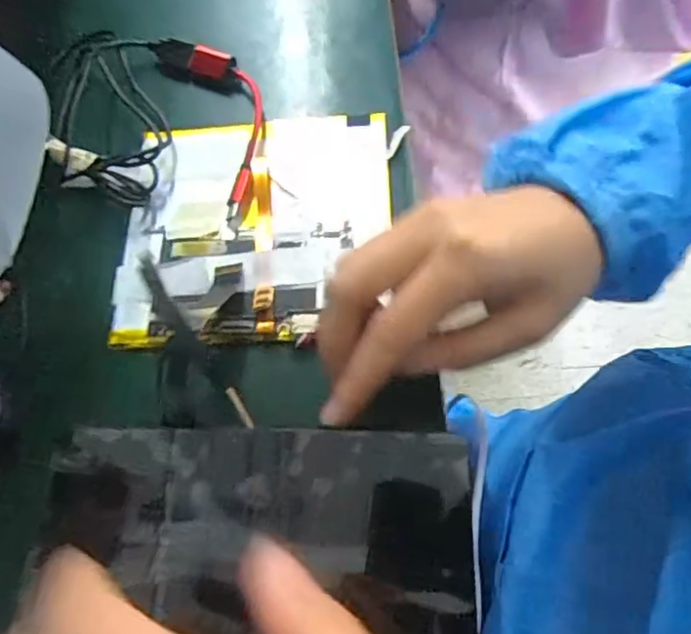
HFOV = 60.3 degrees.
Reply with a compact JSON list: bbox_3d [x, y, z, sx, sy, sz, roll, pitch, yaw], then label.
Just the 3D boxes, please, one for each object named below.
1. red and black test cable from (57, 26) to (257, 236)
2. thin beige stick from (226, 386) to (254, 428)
[{"bbox_3d":[-0.105,-0.107,0.318,0.122,0.015,0.116,3,65,7],"label":"red and black test cable"},{"bbox_3d":[-0.040,0.034,0.225,0.004,0.004,0.019,-32,65,-9],"label":"thin beige stick"}]

